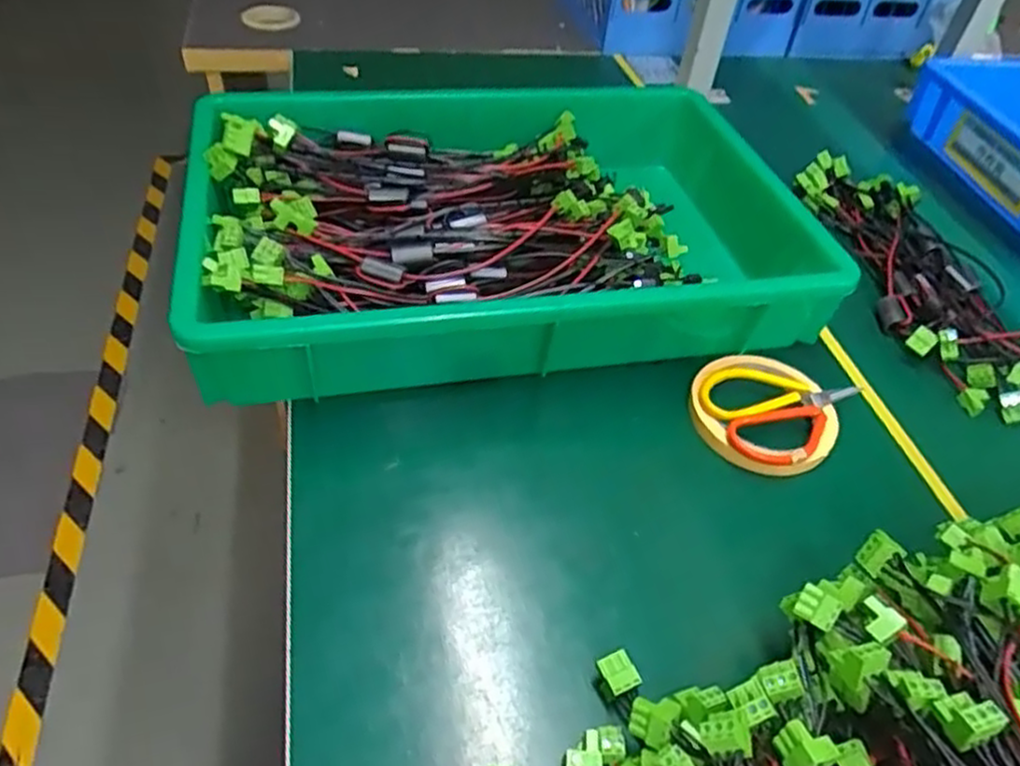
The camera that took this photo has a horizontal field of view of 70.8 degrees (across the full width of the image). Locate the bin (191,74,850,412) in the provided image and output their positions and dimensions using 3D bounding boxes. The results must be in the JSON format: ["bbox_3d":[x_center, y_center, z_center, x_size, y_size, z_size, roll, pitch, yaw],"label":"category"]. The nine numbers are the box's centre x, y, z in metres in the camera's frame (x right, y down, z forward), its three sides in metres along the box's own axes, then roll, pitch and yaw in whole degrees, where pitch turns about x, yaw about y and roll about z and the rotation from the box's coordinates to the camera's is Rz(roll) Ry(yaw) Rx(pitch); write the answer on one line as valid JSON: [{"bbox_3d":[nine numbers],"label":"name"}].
[{"bbox_3d":[-0.004,-0.140,0.564,0.439,0.080,0.331,-7,47,-14],"label":"bin"}]

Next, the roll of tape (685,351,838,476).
[{"bbox_3d":[0.168,0.021,0.478,0.091,0.018,0.091,3,46,-4],"label":"roll of tape"}]

